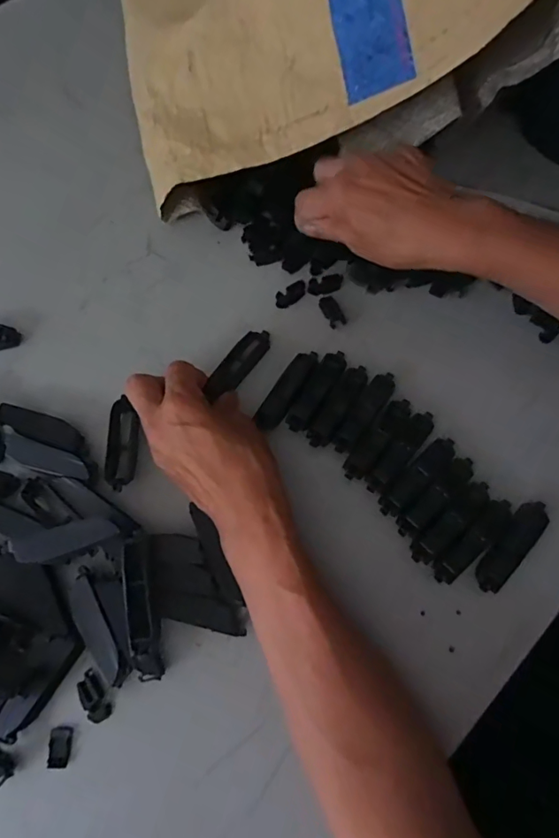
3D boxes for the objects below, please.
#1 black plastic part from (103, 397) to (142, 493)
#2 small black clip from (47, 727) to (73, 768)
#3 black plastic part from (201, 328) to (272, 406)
[{"bbox_3d":[-0.115,0.017,0.365,0.020,0.014,0.070,-5,61,-1],"label":"black plastic part"},{"bbox_3d":[-0.135,0.201,0.304,0.013,0.004,0.021,0,70,1],"label":"small black clip"},{"bbox_3d":[-0.031,-0.044,0.388,0.022,0.004,0.068,39,72,-2],"label":"black plastic part"}]

